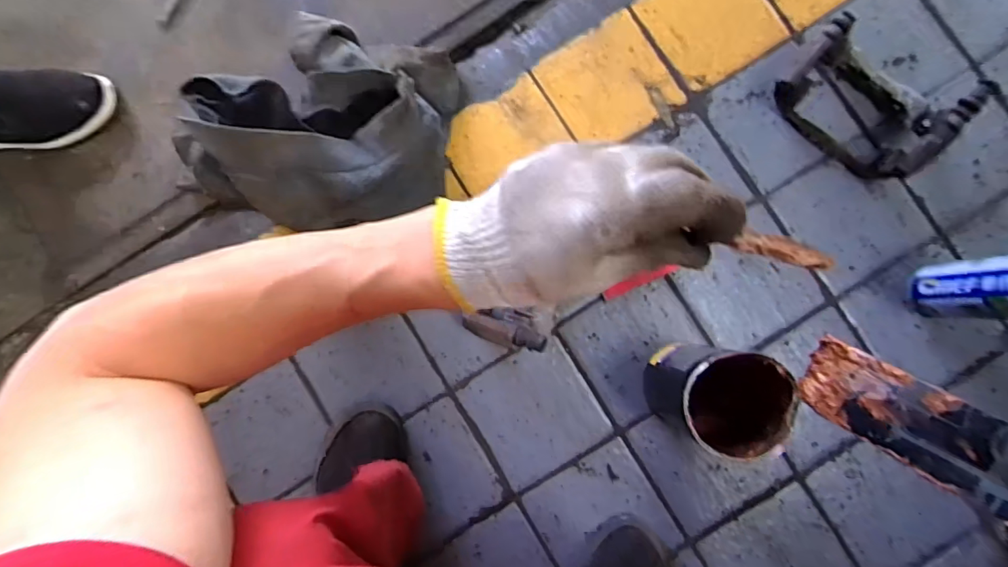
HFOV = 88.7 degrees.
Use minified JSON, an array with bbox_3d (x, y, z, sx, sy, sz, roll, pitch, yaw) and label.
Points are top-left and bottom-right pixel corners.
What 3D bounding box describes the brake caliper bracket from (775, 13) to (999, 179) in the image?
[{"bbox_3d":[0.431,-0.220,0.611,0.188,0.090,0.112,41,88,2],"label":"brake caliper bracket"}]

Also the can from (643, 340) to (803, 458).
[{"bbox_3d":[0.213,0.113,0.549,0.094,0.189,0.089,0,87,0],"label":"can"}]

